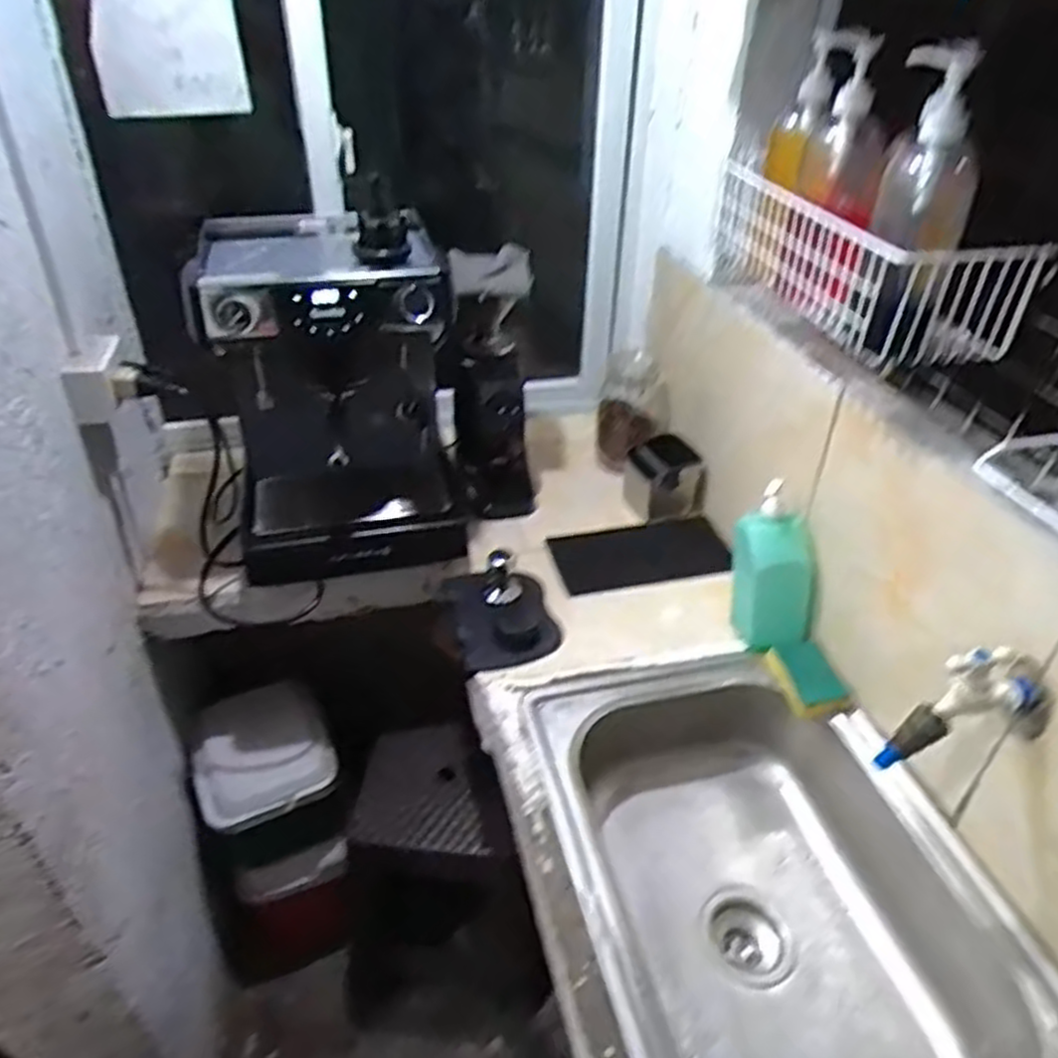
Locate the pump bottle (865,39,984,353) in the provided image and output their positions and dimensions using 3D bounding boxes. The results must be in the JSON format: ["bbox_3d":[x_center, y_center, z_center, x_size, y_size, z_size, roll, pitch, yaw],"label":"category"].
[{"bbox_3d":[0.375,-0.315,0.733,0.068,0.243,0.073,-7,37,-12],"label":"pump bottle"}]

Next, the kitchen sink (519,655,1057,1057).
[{"bbox_3d":[0.257,0.414,0.901,0.418,0.208,0.518,-9,38,-14],"label":"kitchen sink"}]

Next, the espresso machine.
[{"bbox_3d":[-0.301,-0.219,1.220,0.327,0.451,0.405,-6,37,-10],"label":"espresso machine"}]

